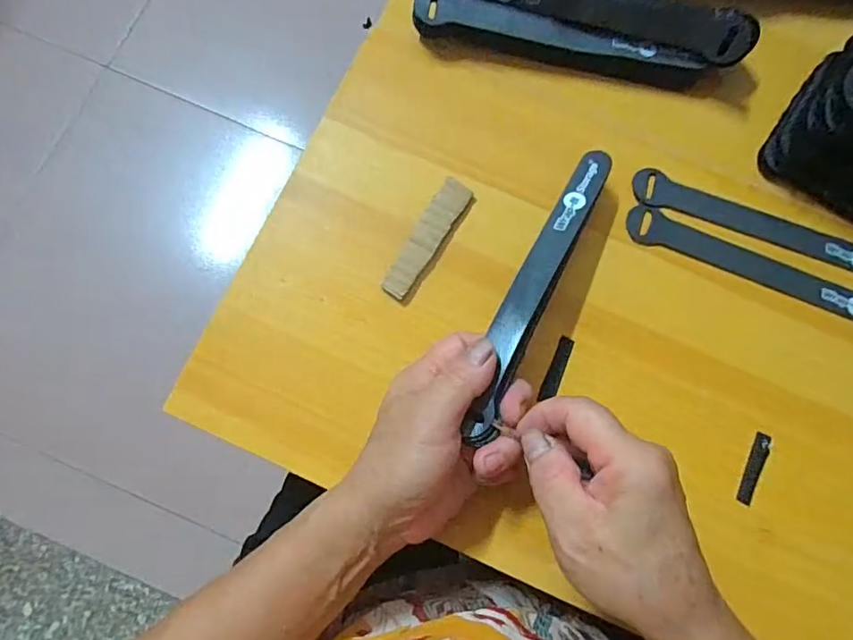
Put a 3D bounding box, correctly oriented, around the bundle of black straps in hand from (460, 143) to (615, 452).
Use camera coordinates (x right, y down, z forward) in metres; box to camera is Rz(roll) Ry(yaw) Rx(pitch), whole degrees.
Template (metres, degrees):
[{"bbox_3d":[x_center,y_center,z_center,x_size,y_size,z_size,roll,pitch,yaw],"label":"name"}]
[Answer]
[{"bbox_3d":[0.065,-0.024,0.300,0.024,0.014,0.193,27,71,2],"label":"bundle of black straps in hand"}]

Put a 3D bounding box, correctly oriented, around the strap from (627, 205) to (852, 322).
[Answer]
[{"bbox_3d":[0.223,-0.031,0.340,0.192,0.005,0.023,22,81,1],"label":"strap"}]

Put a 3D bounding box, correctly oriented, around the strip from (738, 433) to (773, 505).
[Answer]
[{"bbox_3d":[0.202,0.091,0.322,0.012,0.004,0.045,26,81,1],"label":"strip"}]

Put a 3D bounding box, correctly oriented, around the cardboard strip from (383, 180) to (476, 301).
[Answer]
[{"bbox_3d":[0.000,-0.053,0.338,0.019,0.006,0.087,32,81,2],"label":"cardboard strip"}]

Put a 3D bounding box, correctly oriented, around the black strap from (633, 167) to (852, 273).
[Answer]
[{"bbox_3d":[0.231,-0.060,0.348,0.191,0.004,0.025,19,75,2],"label":"black strap"}]

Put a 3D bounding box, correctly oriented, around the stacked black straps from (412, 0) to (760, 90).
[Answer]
[{"bbox_3d":[0.104,-0.197,0.348,0.220,0.039,0.044,12,81,-1],"label":"stacked black straps"}]

